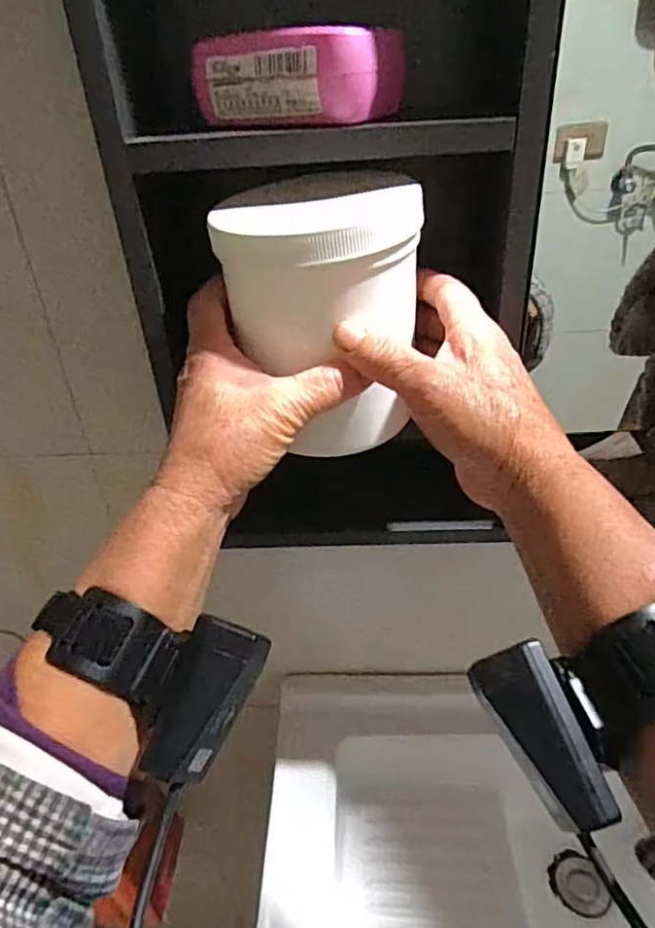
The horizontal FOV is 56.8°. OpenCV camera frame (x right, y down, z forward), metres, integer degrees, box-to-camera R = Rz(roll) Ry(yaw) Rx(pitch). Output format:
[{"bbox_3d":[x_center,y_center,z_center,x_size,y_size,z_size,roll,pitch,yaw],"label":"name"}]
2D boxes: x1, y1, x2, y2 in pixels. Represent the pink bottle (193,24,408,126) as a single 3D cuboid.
[{"bbox_3d":[-0.014,-0.210,0.331,0.097,0.040,0.063,15,37,28],"label":"pink bottle"}]

